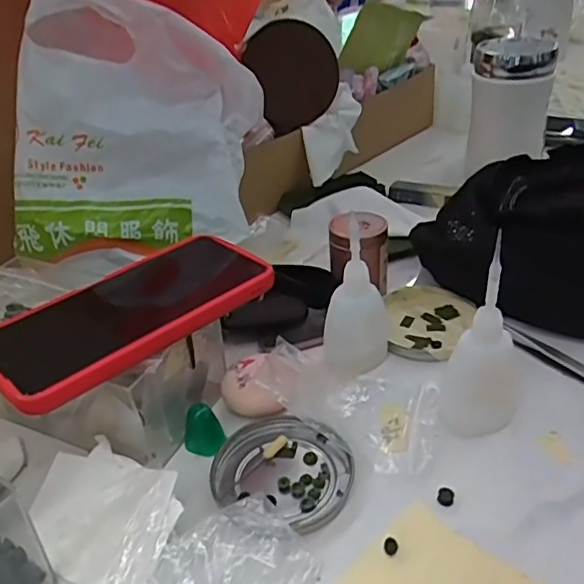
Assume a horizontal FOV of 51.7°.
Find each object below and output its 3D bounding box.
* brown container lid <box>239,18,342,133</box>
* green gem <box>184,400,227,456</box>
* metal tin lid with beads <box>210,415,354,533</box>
[{"bbox_3d":[0.000,-0.220,0.620,0.100,0.105,0.018,9,36,19],"label":"brown container lid"},{"bbox_3d":[-0.054,0.081,0.361,0.023,0.025,0.017,-12,35,-10],"label":"green gem"},{"bbox_3d":[-0.005,0.101,0.347,0.076,0.011,0.065,12,37,23],"label":"metal tin lid with beads"}]

